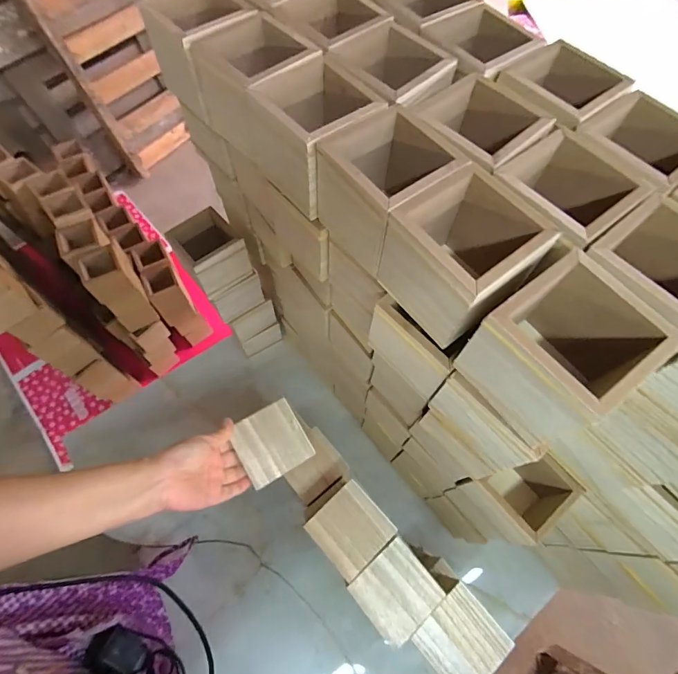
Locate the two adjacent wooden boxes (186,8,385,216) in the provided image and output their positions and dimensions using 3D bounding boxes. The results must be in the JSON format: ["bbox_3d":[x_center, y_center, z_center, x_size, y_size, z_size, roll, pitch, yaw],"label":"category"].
[{"bbox_3d":[-0.055,-0.228,0.407,0.094,0.092,0.201,-36,70,-17],"label":"two adjacent wooden boxes"}]

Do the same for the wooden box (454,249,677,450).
[{"bbox_3d":[0.157,0.011,0.290,0.090,0.085,0.092,-36,70,-17],"label":"wooden box"}]

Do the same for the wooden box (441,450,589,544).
[{"bbox_3d":[0.224,0.214,0.541,0.093,0.183,0.090,-34,70,-16],"label":"wooden box"}]

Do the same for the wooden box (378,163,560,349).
[{"bbox_3d":[0.098,-0.063,0.326,0.089,0.087,0.098,-35,70,-16],"label":"wooden box"}]

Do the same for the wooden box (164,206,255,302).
[{"bbox_3d":[-0.212,-0.140,0.660,0.096,0.090,0.094,-36,70,-17],"label":"wooden box"}]

